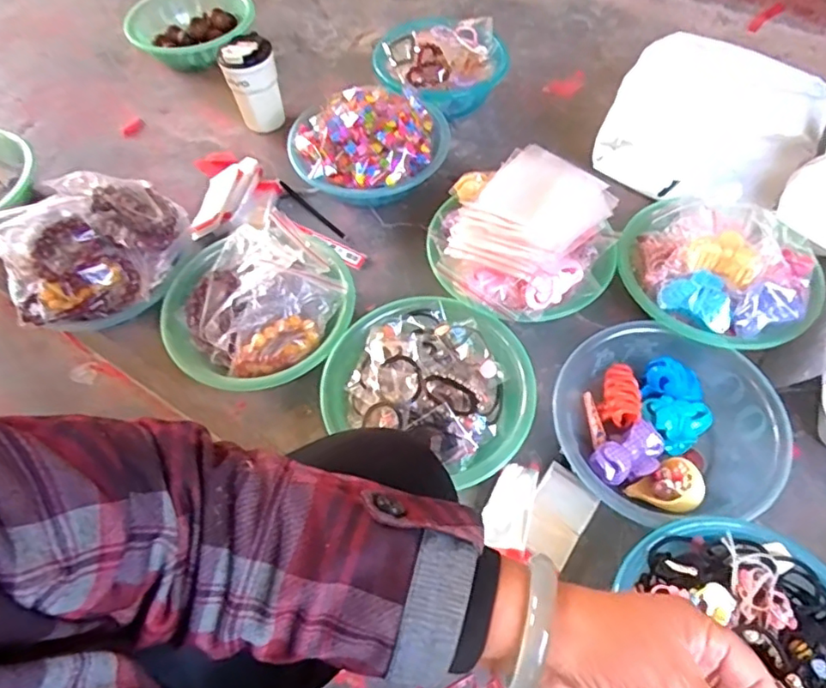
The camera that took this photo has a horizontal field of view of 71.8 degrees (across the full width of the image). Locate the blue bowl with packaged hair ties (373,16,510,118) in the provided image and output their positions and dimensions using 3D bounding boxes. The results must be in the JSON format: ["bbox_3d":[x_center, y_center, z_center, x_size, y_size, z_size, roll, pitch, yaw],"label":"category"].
[{"bbox_3d":[0.044,-0.467,0.977,0.206,0.102,0.191,-1,58,2],"label":"blue bowl with packaged hair ties"}]

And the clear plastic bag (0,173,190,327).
[{"bbox_3d":[-0.427,-0.135,0.759,0.238,0.083,0.173,-32,62,-16],"label":"clear plastic bag"}]

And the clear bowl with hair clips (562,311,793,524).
[{"bbox_3d":[0.281,0.091,0.641,0.224,0.085,0.219,-1,58,2],"label":"clear bowl with hair clips"}]

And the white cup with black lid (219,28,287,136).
[{"bbox_3d":[-0.259,-0.426,0.937,0.081,0.143,0.070,-13,58,-6],"label":"white cup with black lid"}]

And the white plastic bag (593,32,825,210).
[{"bbox_3d":[0.452,-0.334,0.867,0.291,0.088,0.313,27,63,18],"label":"white plastic bag"}]

